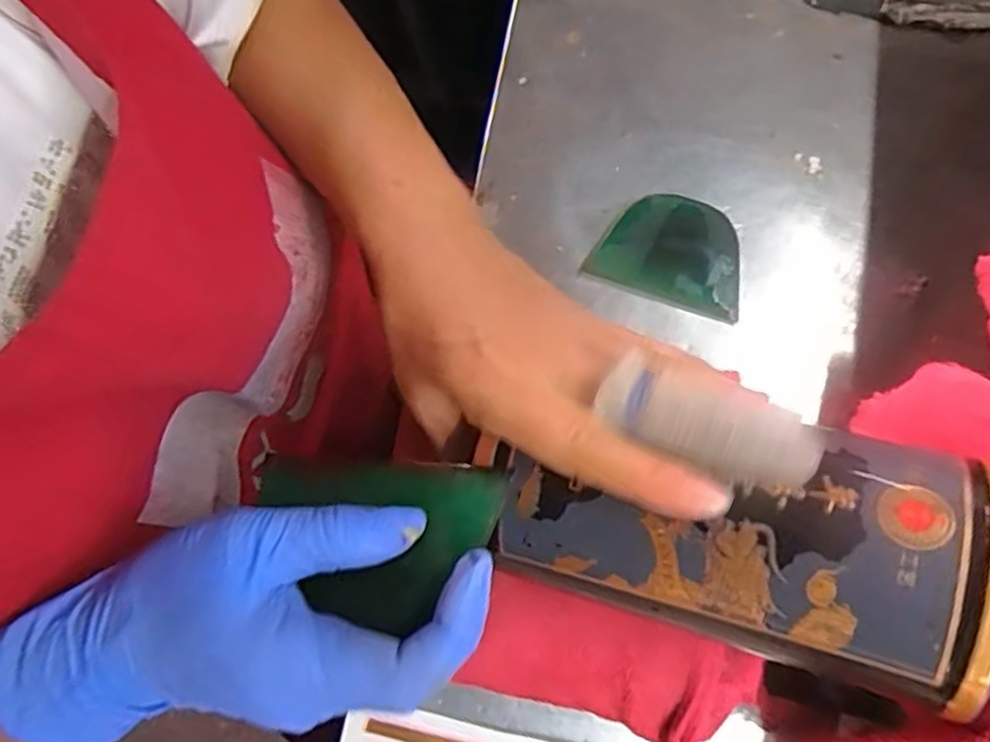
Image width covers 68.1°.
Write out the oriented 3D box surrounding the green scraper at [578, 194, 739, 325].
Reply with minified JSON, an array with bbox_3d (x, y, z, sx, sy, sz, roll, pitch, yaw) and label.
[{"bbox_3d":[0.094,-0.063,0.388,0.078,0.009,0.057,19,79,4],"label":"green scraper"}]

